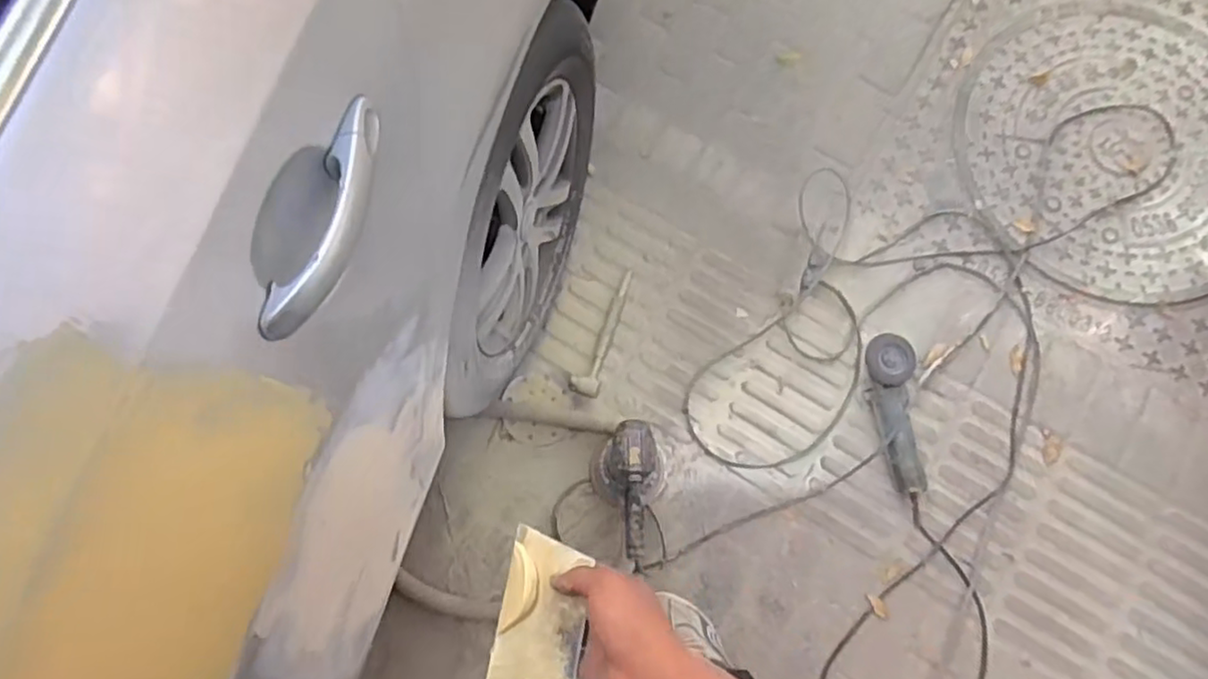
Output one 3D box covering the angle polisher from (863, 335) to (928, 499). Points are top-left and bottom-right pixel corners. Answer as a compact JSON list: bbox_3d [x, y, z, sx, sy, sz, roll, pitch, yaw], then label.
[{"bbox_3d":[0.535,0.140,1.274,0.075,0.094,0.290,-5,78,-1],"label":"angle polisher"}]

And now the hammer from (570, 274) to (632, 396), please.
[{"bbox_3d":[0.005,-0.015,1.350,0.054,0.028,0.262,21,79,5],"label":"hammer"}]

